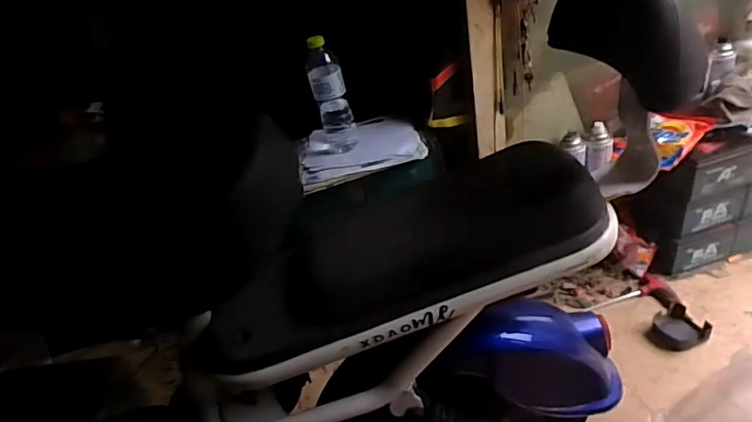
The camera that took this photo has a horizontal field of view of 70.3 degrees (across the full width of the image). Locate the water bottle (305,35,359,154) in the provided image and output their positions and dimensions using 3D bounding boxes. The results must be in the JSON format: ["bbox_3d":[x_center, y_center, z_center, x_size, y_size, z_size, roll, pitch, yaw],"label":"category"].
[{"bbox_3d":[-0.085,-0.217,1.026,0.068,0.209,0.058,-13,36,0],"label":"water bottle"}]

